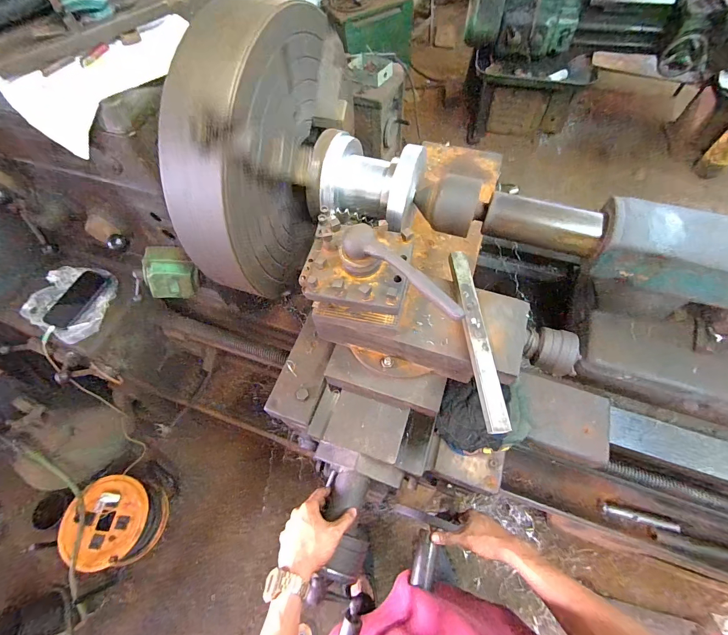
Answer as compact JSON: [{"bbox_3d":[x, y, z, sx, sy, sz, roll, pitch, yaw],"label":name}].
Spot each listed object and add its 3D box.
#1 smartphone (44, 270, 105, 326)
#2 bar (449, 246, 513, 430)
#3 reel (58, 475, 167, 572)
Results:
[{"bbox_3d":[-0.747,-0.050,0.890,0.087,0.014,0.165,14,63,10],"label":"smartphone"},{"bbox_3d":[0.170,0.021,0.523,0.029,0.018,0.295,-5,62,0],"label":"bar"},{"bbox_3d":[-0.903,0.734,1.248,0.307,0.171,0.294,-3,67,-16],"label":"reel"}]

